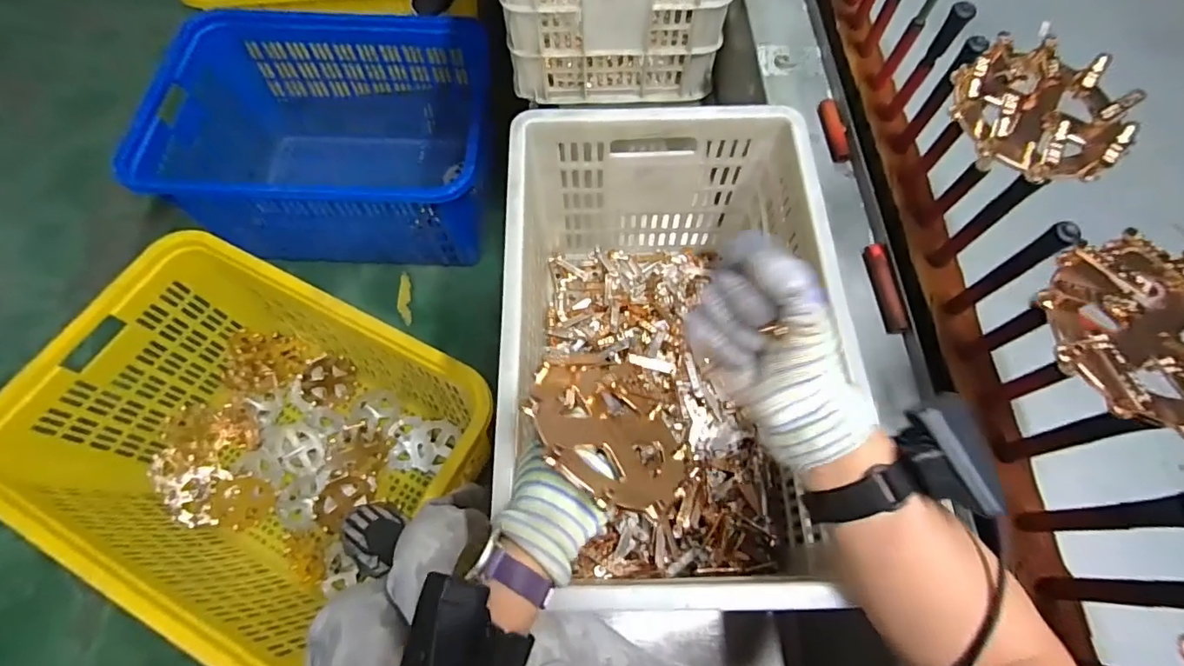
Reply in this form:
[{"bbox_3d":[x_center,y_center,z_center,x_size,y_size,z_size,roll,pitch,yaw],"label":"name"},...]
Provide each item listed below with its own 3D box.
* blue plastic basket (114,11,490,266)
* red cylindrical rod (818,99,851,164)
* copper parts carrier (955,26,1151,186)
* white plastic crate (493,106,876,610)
[{"bbox_3d":[-0.665,-0.495,1.438,0.778,0.374,0.583,2,66,0],"label":"blue plastic basket"},{"bbox_3d":[0.292,-0.245,0.643,0.019,0.015,0.088,-5,66,-3],"label":"red cylindrical rod"},{"bbox_3d":[0.357,-0.177,0.427,0.120,0.046,0.126,-39,72,-16],"label":"copper parts carrier"},{"bbox_3d":[0.071,0.018,0.572,0.296,0.242,0.441,-2,66,-1],"label":"white plastic crate"}]

